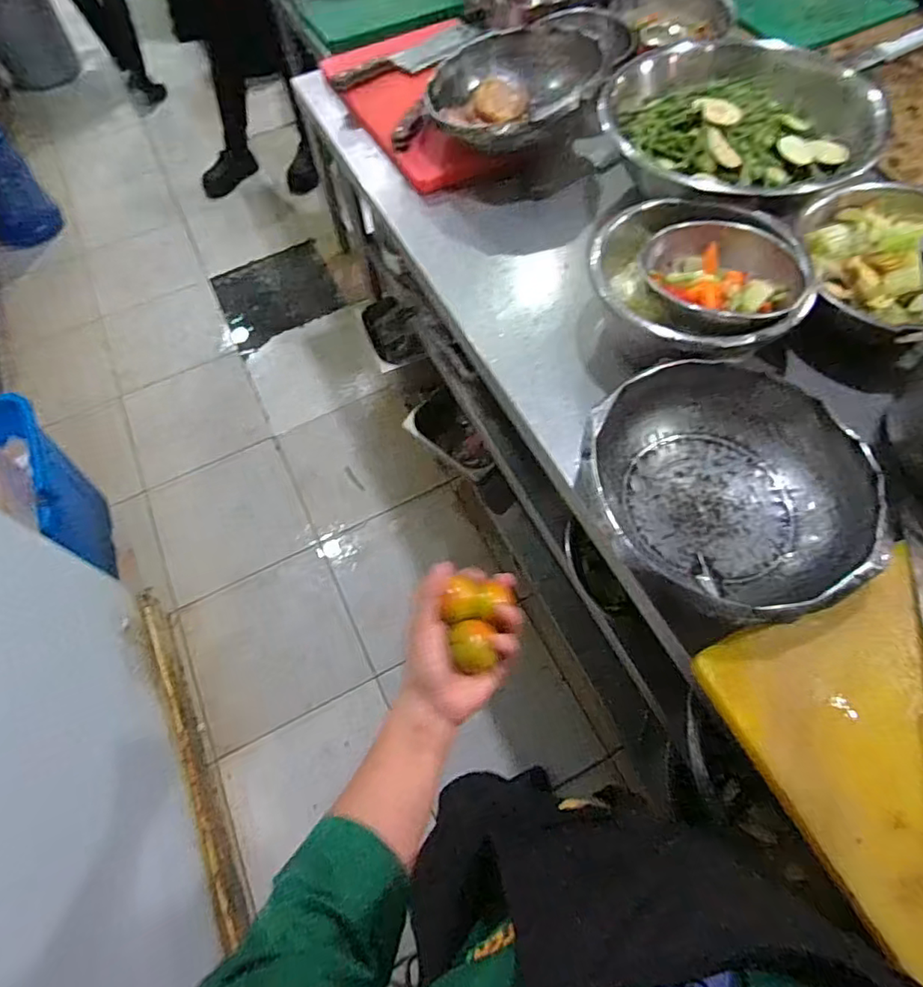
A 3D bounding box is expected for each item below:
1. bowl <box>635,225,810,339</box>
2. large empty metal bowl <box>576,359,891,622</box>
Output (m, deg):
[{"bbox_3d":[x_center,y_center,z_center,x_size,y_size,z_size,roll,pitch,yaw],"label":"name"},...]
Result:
[{"bbox_3d":[0.309,-0.255,0.684,0.157,0.055,0.185,-41,67,-17],"label":"bowl"},{"bbox_3d":[0.270,-0.003,0.598,0.281,0.098,0.273,-2,62,3],"label":"large empty metal bowl"}]

